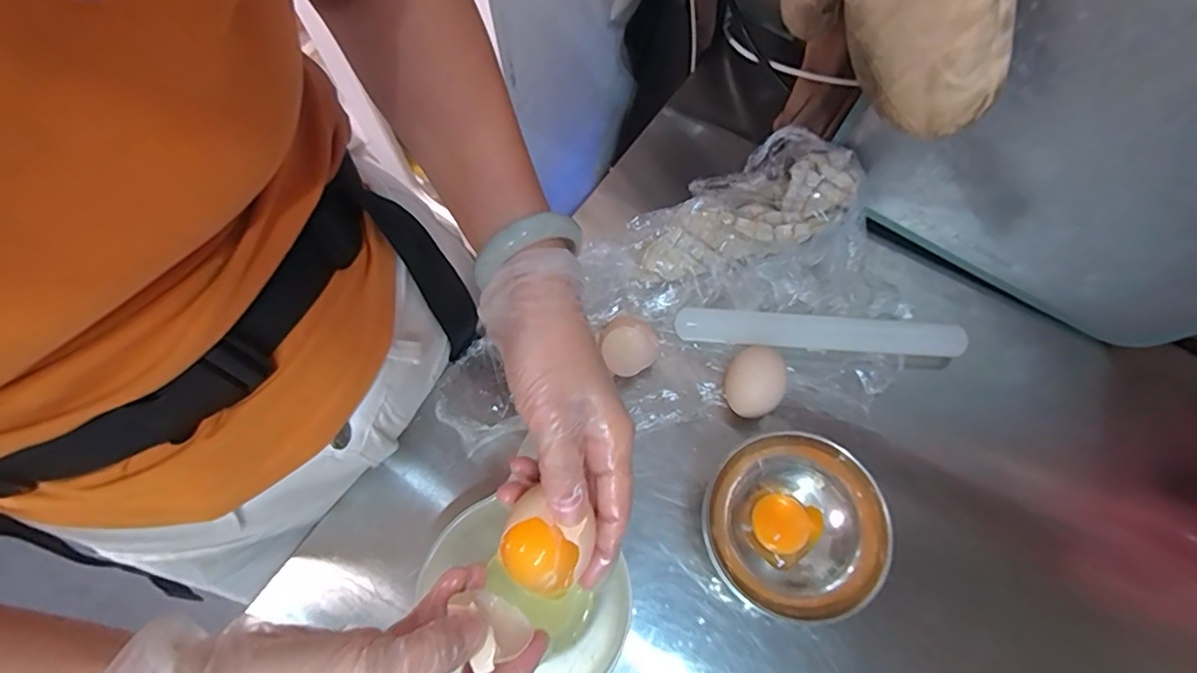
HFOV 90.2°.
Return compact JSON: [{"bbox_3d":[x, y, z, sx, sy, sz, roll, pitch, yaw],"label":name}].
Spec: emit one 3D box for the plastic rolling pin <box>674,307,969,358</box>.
[{"bbox_3d":[0.171,-0.002,0.469,0.216,0.025,0.026,4,70,2],"label":"plastic rolling pin"}]

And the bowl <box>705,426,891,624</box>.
[{"bbox_3d":[0.128,0.125,0.399,0.103,0.058,0.112,0,70,0],"label":"bowl"}]

